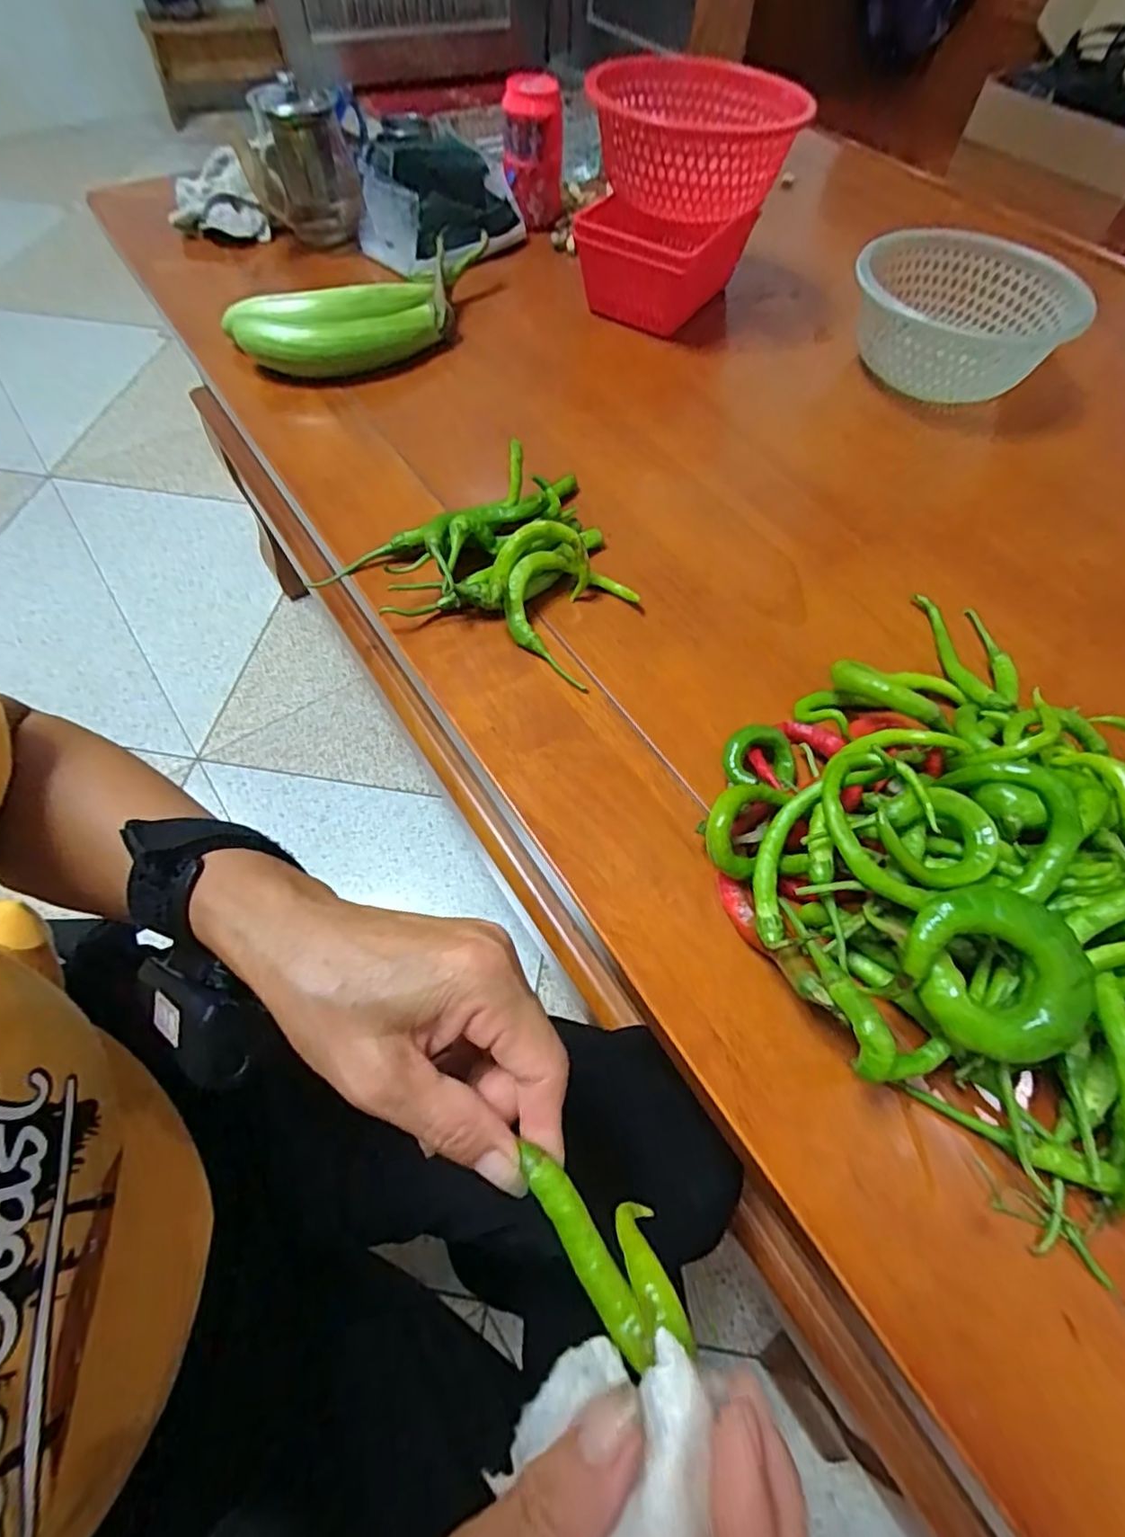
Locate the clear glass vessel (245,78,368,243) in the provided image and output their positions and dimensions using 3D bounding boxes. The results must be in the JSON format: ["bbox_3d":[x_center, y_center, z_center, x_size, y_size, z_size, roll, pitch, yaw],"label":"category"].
[{"bbox_3d":[-0.231,-0.544,0.586,0.082,0.110,0.082,-11,62,-8],"label":"clear glass vessel"}]

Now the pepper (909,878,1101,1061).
[{"bbox_3d":[0.165,0.076,0.247,0.057,0.021,0.064,-34,81,6],"label":"pepper"}]

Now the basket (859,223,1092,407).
[{"bbox_3d":[0.324,-0.379,0.549,0.160,0.087,0.162,1,61,-2],"label":"basket"}]

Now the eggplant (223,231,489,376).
[{"bbox_3d":[-0.148,-0.375,0.541,0.237,0.048,0.073,-29,66,-17],"label":"eggplant"}]

